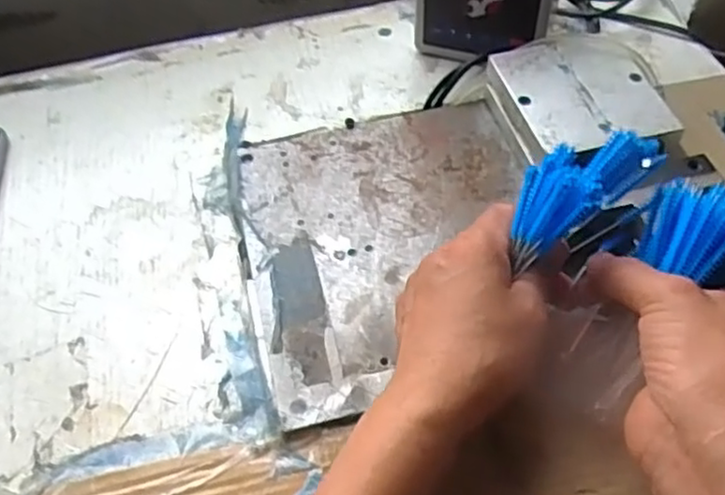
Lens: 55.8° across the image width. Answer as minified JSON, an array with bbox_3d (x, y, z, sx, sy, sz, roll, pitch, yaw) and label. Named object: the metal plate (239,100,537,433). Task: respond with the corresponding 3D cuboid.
[{"bbox_3d":[0.023,-0.008,0.453,0.196,0.004,0.227,-11,52,-5],"label":"metal plate"}]

